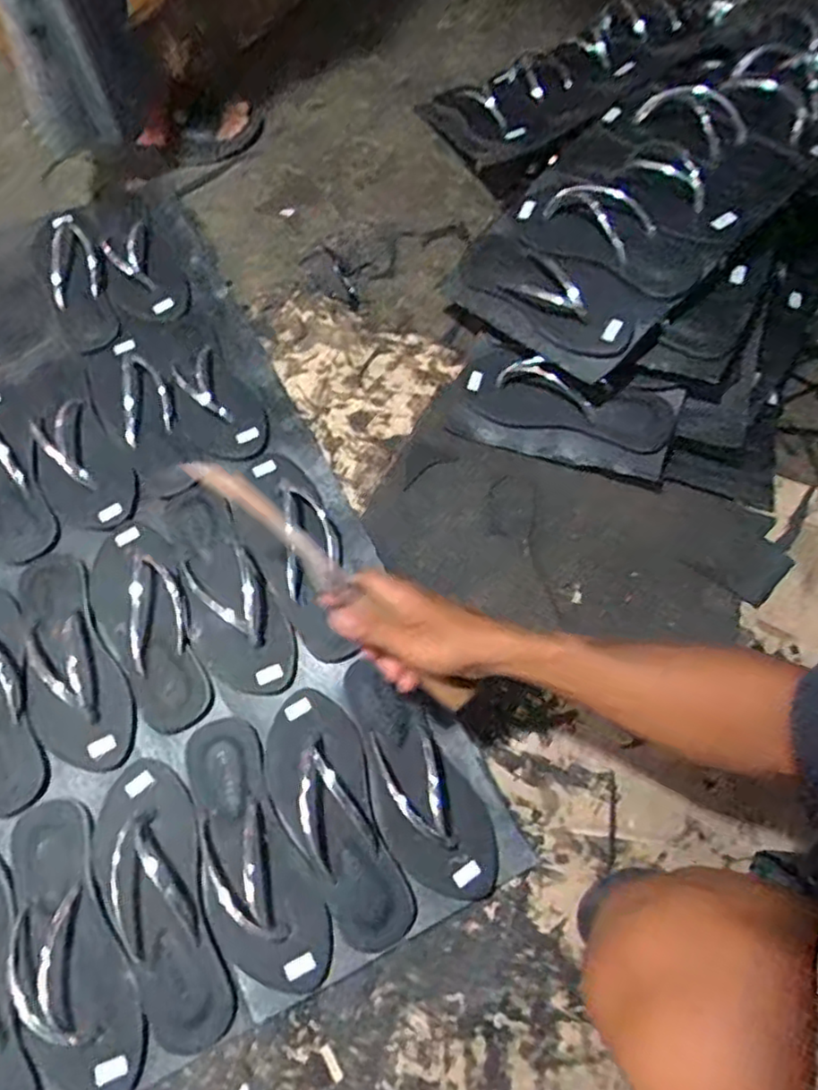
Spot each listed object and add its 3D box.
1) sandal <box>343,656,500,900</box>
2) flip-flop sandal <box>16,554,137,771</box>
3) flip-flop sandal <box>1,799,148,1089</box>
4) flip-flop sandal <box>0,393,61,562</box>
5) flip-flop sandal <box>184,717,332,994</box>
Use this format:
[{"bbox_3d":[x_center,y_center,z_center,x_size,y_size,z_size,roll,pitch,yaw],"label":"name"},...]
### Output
[{"bbox_3d":[0.000,0.229,0.672,0.093,0.043,0.240,-31,71,-13],"label":"sandal"},{"bbox_3d":[-0.355,0.113,0.696,0.094,0.036,0.235,-25,70,-11],"label":"flip-flop sandal"},{"bbox_3d":[-0.304,0.352,0.597,0.097,0.034,0.243,-27,70,-12],"label":"flip-flop sandal"},{"bbox_3d":[-0.471,-0.089,0.782,0.090,0.033,0.226,-31,71,-13],"label":"flip-flop sandal"},{"bbox_3d":[-0.148,0.280,0.632,0.097,0.029,0.242,-20,69,-9],"label":"flip-flop sandal"}]

